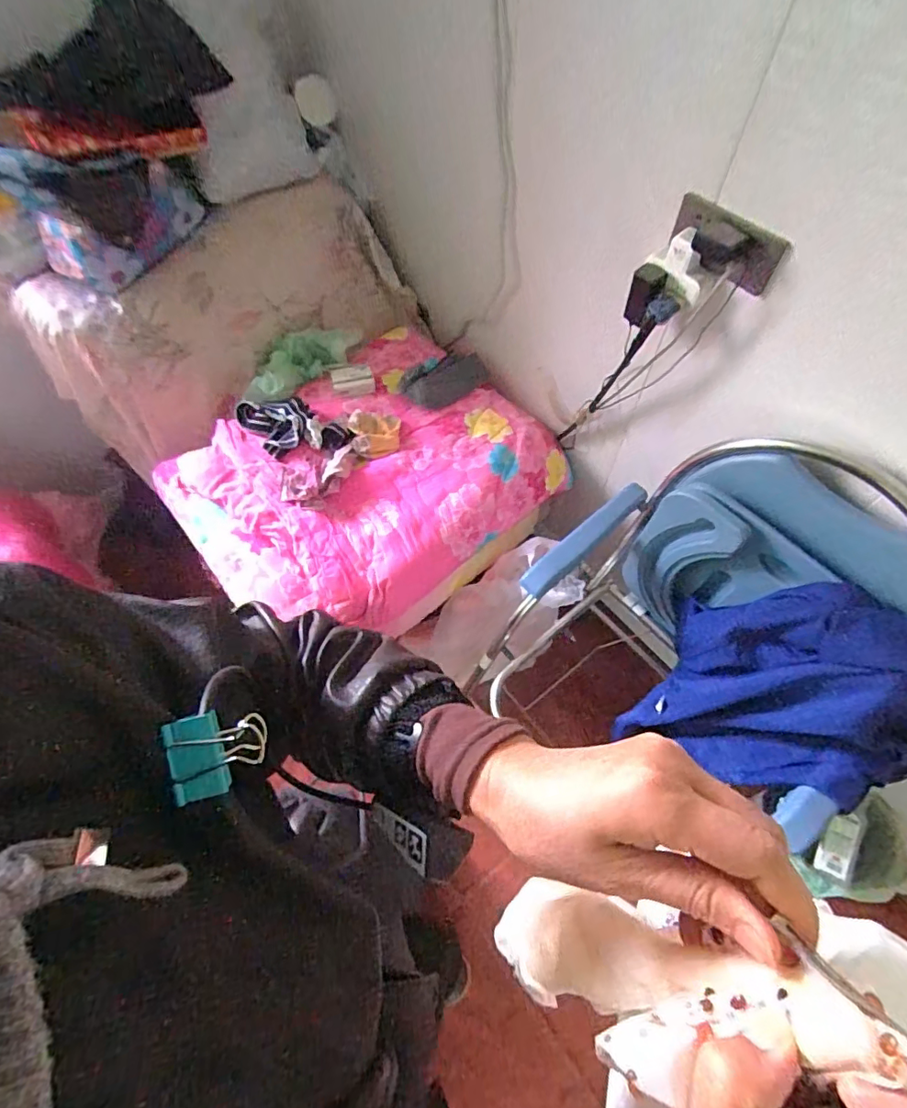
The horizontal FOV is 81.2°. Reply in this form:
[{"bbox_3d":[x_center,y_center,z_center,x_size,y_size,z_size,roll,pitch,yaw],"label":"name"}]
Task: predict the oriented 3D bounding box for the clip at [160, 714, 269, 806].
[{"bbox_3d":[-0.097,0.080,0.217,0.034,0.015,0.031,-16,85,-9],"label":"clip"}]

